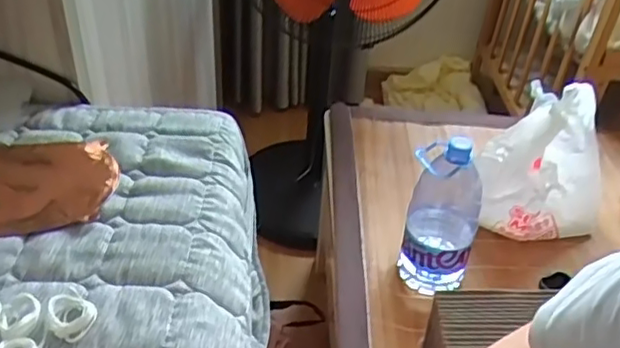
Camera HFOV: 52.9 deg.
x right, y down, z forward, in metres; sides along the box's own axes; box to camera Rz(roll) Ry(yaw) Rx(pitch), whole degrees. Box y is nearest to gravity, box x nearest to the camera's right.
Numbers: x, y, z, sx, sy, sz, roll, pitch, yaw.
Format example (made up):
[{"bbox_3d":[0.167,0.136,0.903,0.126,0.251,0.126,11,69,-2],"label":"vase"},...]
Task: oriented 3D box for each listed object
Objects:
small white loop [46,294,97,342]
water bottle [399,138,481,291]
[{"bbox_3d":[-0.164,0.097,0.426,0.031,0.013,0.029,10,38,7],"label":"small white loop"},{"bbox_3d":[0.196,0.070,0.936,0.105,0.234,0.101,19,40,19],"label":"water bottle"}]

